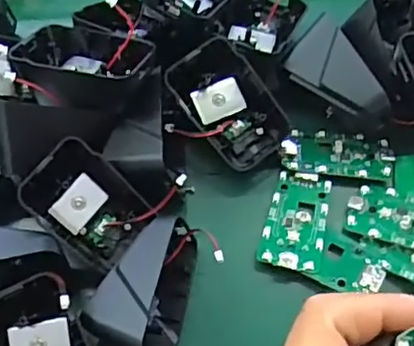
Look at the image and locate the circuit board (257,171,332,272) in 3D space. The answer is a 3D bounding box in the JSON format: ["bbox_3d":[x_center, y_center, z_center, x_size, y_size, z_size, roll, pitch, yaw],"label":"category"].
[{"bbox_3d":[0.048,0.025,0.324,0.031,0.005,0.057,12,61,9],"label":"circuit board"}]

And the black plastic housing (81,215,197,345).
[{"bbox_3d":[-0.031,0.057,0.294,0.043,0.046,0.066,12,61,9],"label":"black plastic housing"}]

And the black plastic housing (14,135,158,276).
[{"bbox_3d":[-0.061,0.017,0.311,0.063,0.020,0.043,46,77,-14],"label":"black plastic housing"}]

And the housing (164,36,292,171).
[{"bbox_3d":[0.012,-0.038,0.341,0.044,0.021,0.069,-36,97,-6],"label":"housing"}]

